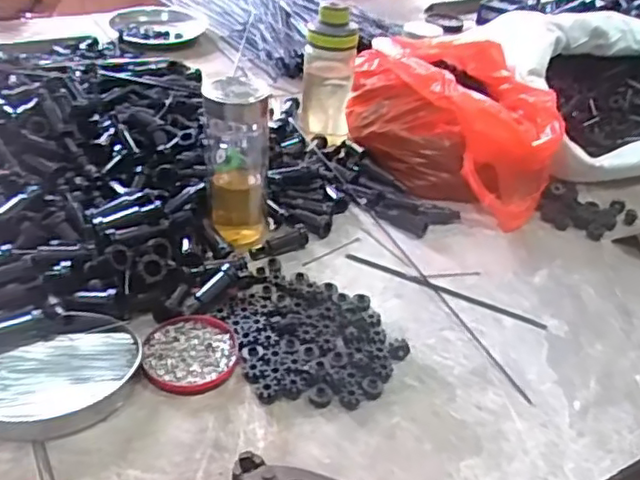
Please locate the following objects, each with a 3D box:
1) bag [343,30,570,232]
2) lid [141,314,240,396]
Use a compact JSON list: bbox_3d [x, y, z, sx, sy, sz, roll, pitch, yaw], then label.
[{"bbox_3d":[0.185,-0.167,0.842,0.288,0.130,0.225,31,42,30],"label":"bag"},{"bbox_3d":[-0.113,0.098,0.556,0.078,0.009,0.083,4,35,-3],"label":"lid"}]

